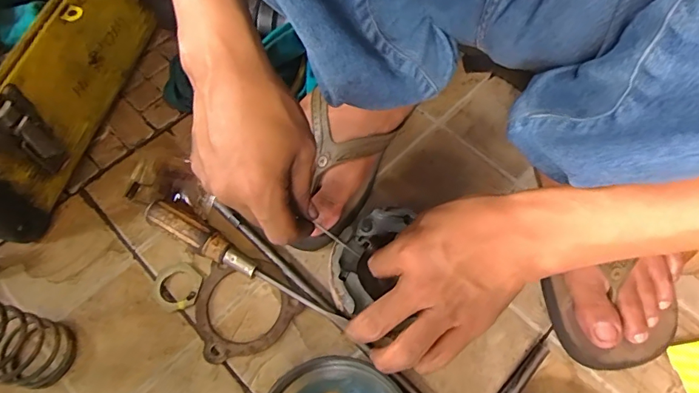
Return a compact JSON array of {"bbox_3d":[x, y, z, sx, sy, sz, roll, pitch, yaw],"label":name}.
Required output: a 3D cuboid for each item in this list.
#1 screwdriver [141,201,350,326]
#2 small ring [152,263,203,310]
[{"bbox_3d":[-0.090,0.058,0.390,0.195,0.028,0.022,27,67,14],"label":"screwdriver"},{"bbox_3d":[-0.151,0.078,0.397,0.043,0.007,0.042,-1,64,1],"label":"small ring"}]

